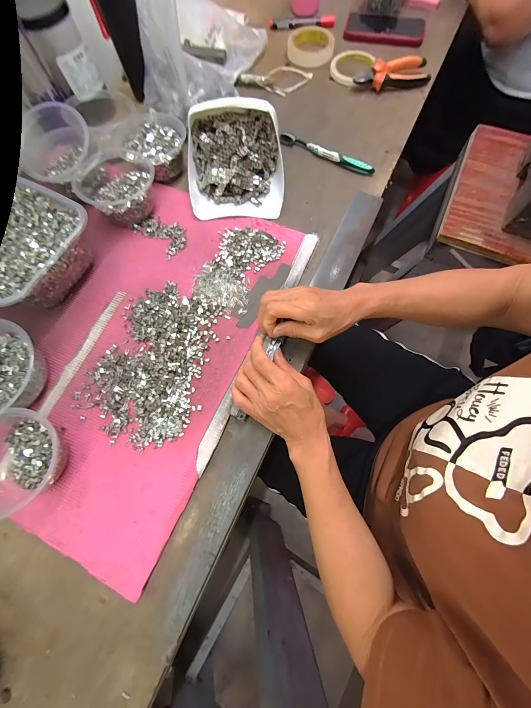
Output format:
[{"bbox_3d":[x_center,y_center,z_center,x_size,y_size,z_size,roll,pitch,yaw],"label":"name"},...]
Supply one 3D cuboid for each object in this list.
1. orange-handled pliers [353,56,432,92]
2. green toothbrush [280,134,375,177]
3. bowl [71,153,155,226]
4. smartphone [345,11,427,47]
[{"bbox_3d":[0.249,-0.550,0.552,0.145,0.030,0.050,-6,71,0],"label":"orange-handled pliers"},{"bbox_3d":[0.108,-0.361,0.506,0.181,0.018,0.016,28,75,10],"label":"green toothbrush"},{"bbox_3d":[-0.236,-0.267,0.452,0.112,0.067,0.122,-1,72,2],"label":"bowl"},{"bbox_3d":[0.260,-0.713,0.617,0.169,0.017,0.086,9,72,6],"label":"smartphone"}]

